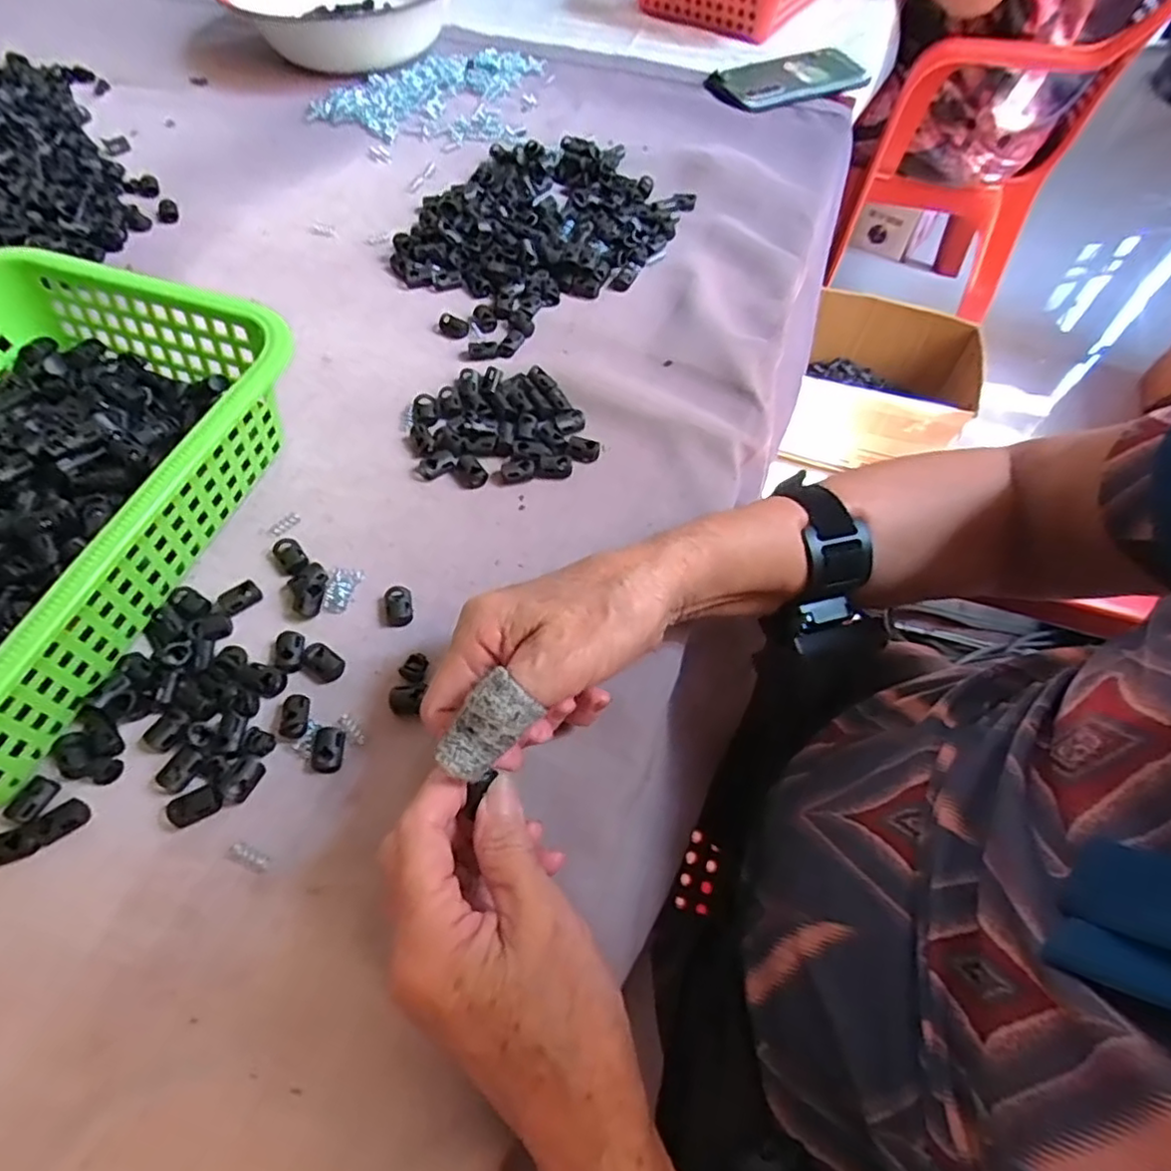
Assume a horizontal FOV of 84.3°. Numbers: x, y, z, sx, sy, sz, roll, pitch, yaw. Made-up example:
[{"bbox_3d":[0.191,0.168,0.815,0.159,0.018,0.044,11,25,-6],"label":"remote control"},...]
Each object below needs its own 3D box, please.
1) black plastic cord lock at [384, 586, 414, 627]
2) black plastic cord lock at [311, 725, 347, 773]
[{"bbox_3d":[-0.098,0.011,0.342,0.014,0.012,0.023,-11,59,-7],"label":"black plastic cord lock"},{"bbox_3d":[-0.121,0.076,0.303,0.014,0.008,0.021,-5,58,-3],"label":"black plastic cord lock"}]

